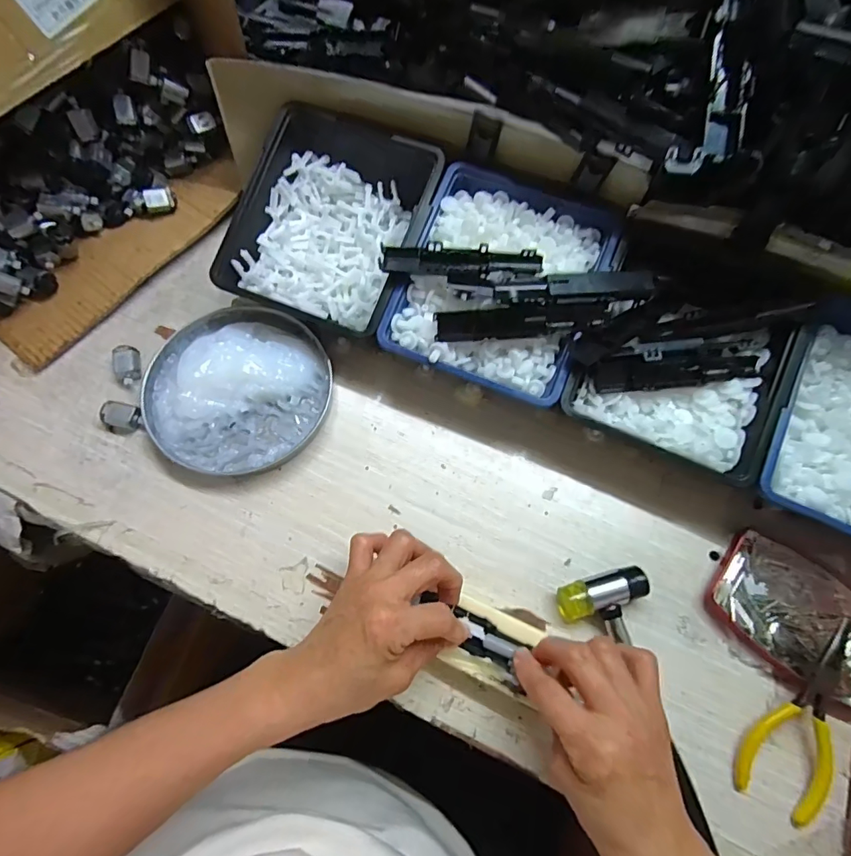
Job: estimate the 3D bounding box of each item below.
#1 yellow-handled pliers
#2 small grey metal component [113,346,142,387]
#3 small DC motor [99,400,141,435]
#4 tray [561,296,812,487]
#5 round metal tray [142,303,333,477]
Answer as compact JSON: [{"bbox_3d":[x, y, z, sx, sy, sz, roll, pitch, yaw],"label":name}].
[{"bbox_3d":[0.252,0.189,0.321,0.049,0.022,0.127,30,75,7],"label":"yellow-handled pliers"},{"bbox_3d":[-0.245,-0.051,0.398,0.016,0.016,0.029,-11,71,-6],"label":"small grey metal component"},{"bbox_3d":[-0.240,-0.008,0.382,0.029,0.014,0.023,14,71,3],"label":"small DC motor"},{"bbox_3d":[0.186,-0.042,0.374,0.149,0.068,0.129,22,71,6],"label":"tray"},{"bbox_3d":[-0.151,-0.038,0.387,0.139,0.019,0.145,1,70,-2],"label":"round metal tray"}]

